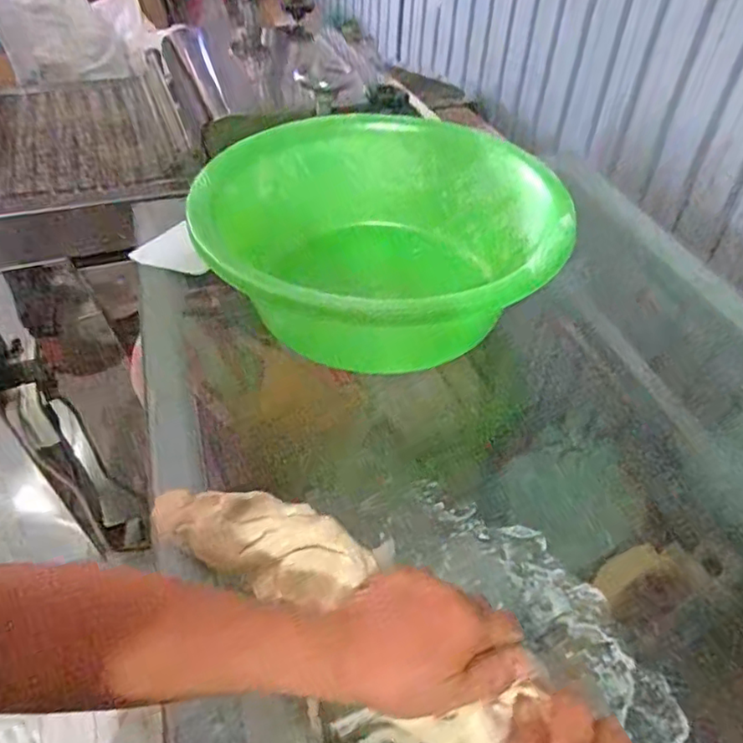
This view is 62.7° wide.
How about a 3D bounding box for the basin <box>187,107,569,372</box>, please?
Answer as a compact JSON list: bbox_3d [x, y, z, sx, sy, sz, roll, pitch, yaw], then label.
[{"bbox_3d":[0.000,-0.146,0.671,0.348,0.128,0.348,2,45,-2],"label":"basin"}]

